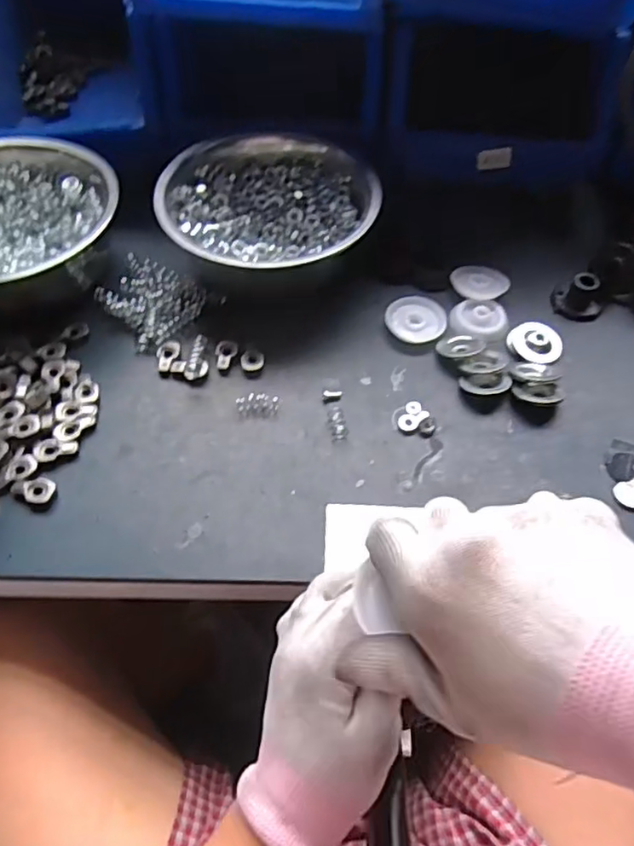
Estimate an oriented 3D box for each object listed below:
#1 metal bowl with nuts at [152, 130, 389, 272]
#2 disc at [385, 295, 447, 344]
[{"bbox_3d":[-0.041,-0.184,0.528,0.181,0.075,0.148,-16,57,-10],"label":"metal bowl with nuts"},{"bbox_3d":[0.084,-0.088,0.517,0.049,0.009,0.043,29,60,18],"label":"disc"}]

